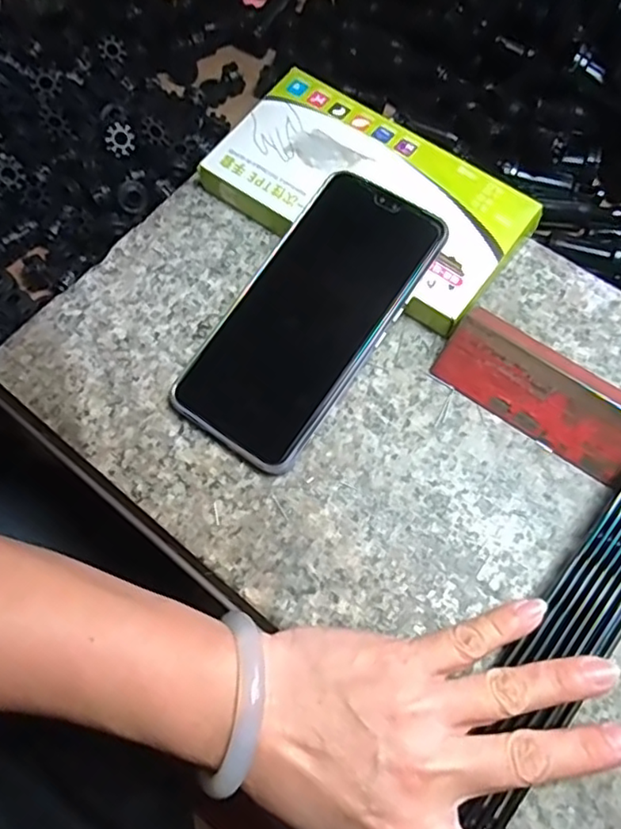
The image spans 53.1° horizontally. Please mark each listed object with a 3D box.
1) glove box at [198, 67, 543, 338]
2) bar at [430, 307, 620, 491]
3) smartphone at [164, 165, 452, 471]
[{"bbox_3d":[0.032,-0.127,0.359,0.176,0.034,0.090,34,72,15],"label":"glove box"},{"bbox_3d":[0.161,0.021,0.295,0.216,0.029,0.035,35,72,15],"label":"bar"},{"bbox_3d":[-0.001,-0.051,0.323,0.074,0.010,0.157,33,83,18],"label":"smartphone"}]

